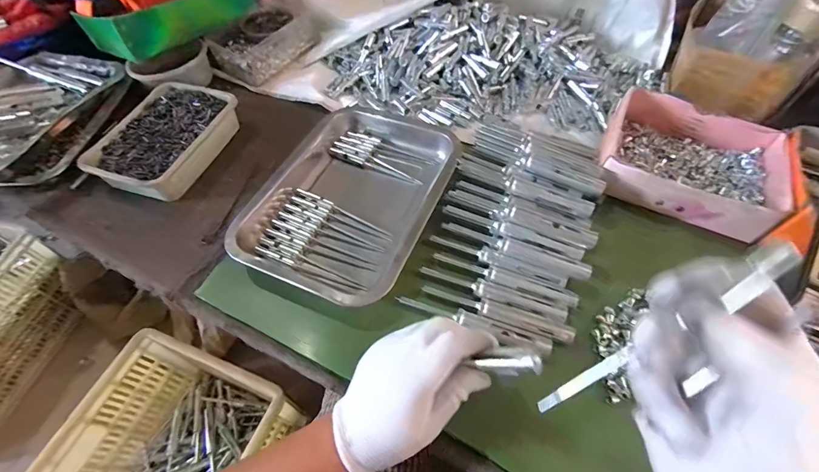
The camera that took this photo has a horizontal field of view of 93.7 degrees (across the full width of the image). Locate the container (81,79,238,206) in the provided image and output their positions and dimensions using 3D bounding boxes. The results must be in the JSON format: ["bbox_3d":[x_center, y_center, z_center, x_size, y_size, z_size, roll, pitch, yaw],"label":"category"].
[{"bbox_3d":[-0.320,-0.129,0.512,0.122,0.044,0.183,16,59,11],"label":"container"}]

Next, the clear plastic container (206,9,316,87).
[{"bbox_3d":[-0.238,-0.309,0.616,0.103,0.048,0.145,29,63,18],"label":"clear plastic container"}]

